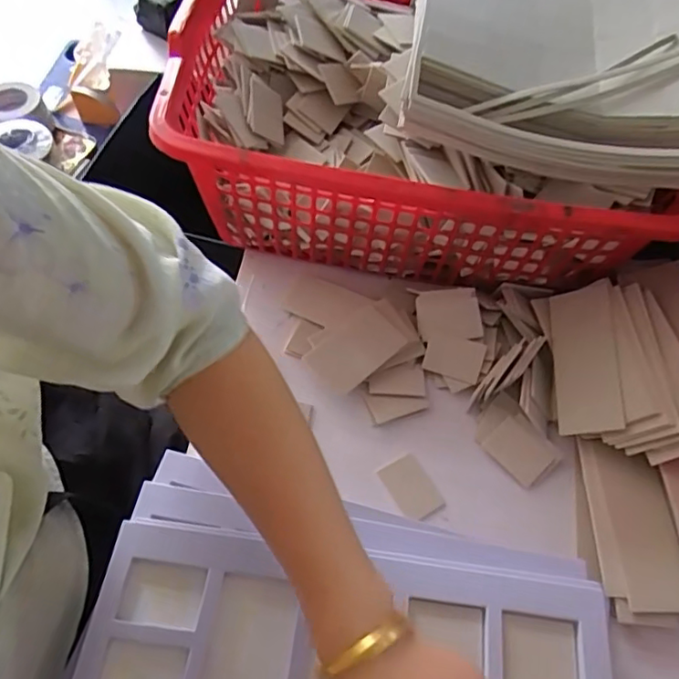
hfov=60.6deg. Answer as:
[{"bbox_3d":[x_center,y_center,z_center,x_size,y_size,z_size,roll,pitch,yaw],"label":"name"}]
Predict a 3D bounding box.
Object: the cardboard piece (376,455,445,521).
[{"bbox_3d":[0.063,0.129,0.503,0.034,0.004,0.053,-30,62,-19],"label":"cardboard piece"}]

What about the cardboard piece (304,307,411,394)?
[{"bbox_3d":[0.015,0.009,0.556,0.083,0.007,0.059,-40,69,-12],"label":"cardboard piece"}]

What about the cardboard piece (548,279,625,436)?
[{"bbox_3d":[0.224,0.011,0.533,0.055,0.006,0.126,-7,72,27],"label":"cardboard piece"}]

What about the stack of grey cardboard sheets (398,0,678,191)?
[{"bbox_3d":[0.206,-0.271,0.533,0.282,0.067,0.281,9,58,3],"label":"stack of grey cardboard sheets"}]

